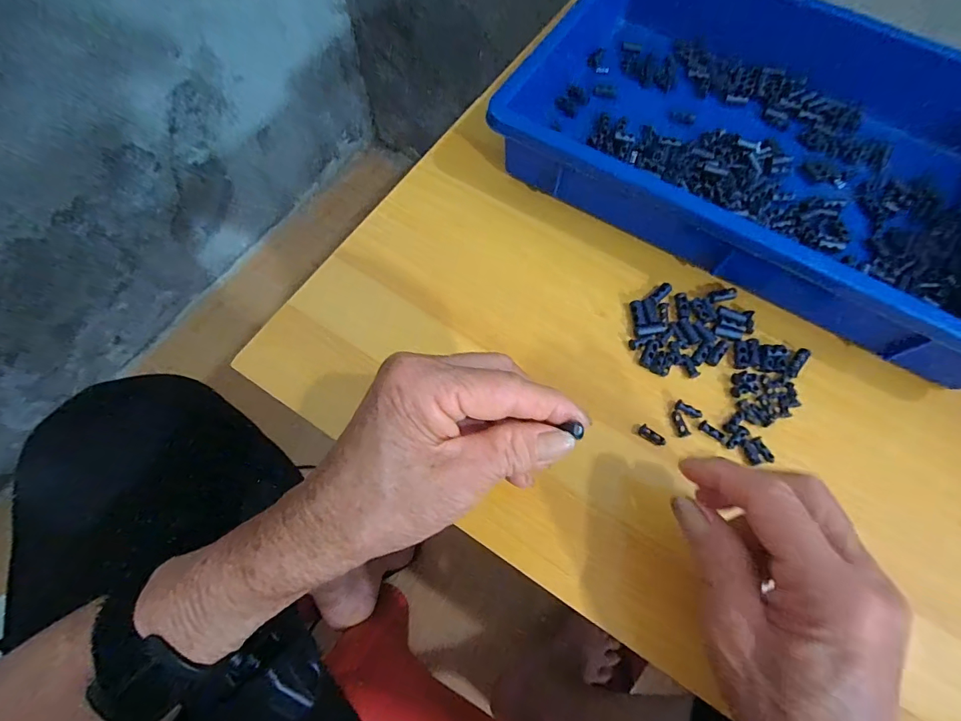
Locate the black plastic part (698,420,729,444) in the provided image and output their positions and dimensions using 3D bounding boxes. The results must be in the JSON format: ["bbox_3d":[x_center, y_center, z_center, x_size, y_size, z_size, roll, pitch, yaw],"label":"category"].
[{"bbox_3d":[0.145,0.044,0.272,0.018,0.004,0.006,32,74,10],"label":"black plastic part"}]

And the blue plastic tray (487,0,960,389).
[{"bbox_3d":[0.222,-0.167,0.322,0.363,0.053,0.259,28,73,9],"label":"blue plastic tray"}]

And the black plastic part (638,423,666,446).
[{"bbox_3d":[0.107,0.047,0.271,0.017,0.004,0.008,38,75,12],"label":"black plastic part"}]

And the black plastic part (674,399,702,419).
[{"bbox_3d":[0.132,0.031,0.276,0.017,0.004,0.007,32,74,10],"label":"black plastic part"}]

